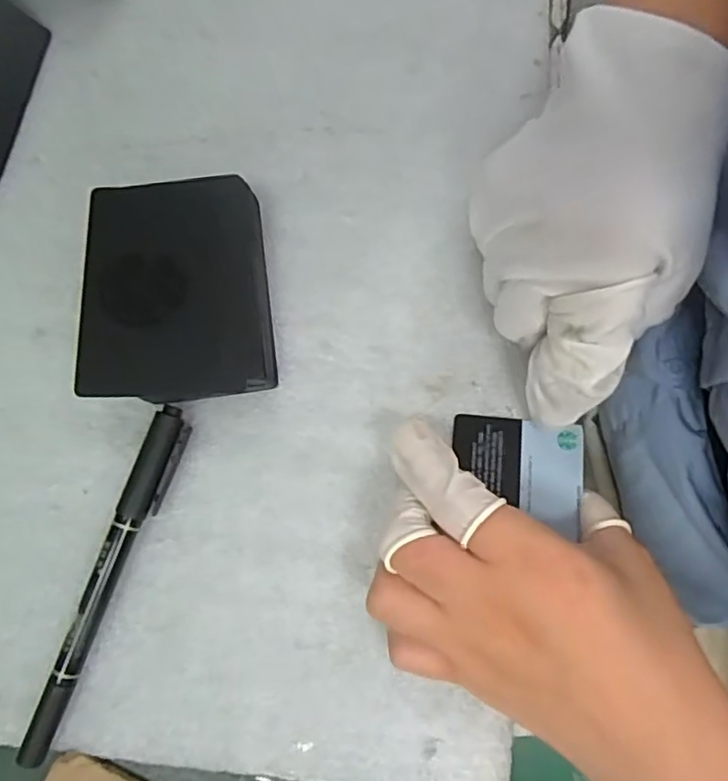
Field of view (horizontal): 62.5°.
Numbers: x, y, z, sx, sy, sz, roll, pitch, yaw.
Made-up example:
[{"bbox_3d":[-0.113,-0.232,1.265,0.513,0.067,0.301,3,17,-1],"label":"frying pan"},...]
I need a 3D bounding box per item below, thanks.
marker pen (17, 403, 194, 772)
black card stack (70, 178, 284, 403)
[{"bbox_3d":[-0.098,0.072,0.231,0.017,0.011,0.136,17,80,4],"label":"marker pen"},{"bbox_3d":[-0.075,-0.039,0.245,0.071,0.024,0.089,-5,79,0],"label":"black card stack"}]

